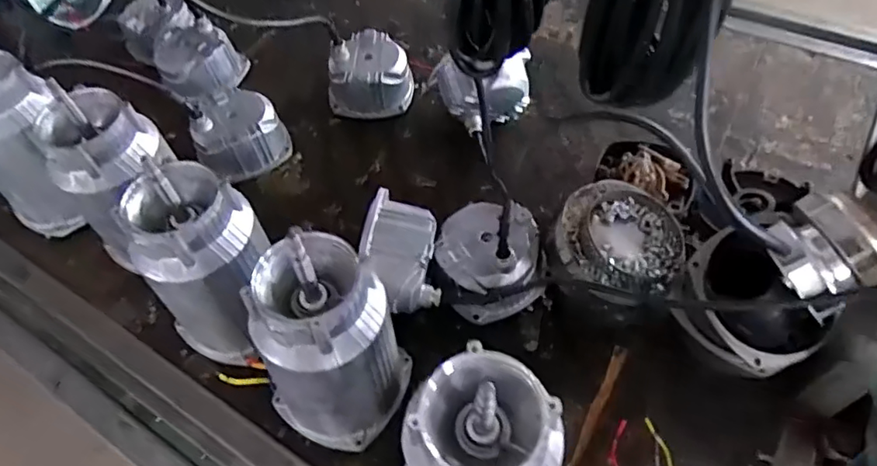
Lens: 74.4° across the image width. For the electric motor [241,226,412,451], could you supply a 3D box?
[{"bbox_3d":[-0.100,0.113,0.546,0.107,0.220,0.119,18,57,15],"label":"electric motor"}]

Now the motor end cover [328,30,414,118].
[{"bbox_3d":[-0.108,-0.248,0.902,0.133,0.081,0.127,6,55,8],"label":"motor end cover"}]

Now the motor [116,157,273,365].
[{"bbox_3d":[-0.241,0.039,0.604,0.114,0.224,0.120,36,63,25],"label":"motor"}]

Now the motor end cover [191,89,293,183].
[{"bbox_3d":[-0.292,-0.145,0.844,0.122,0.073,0.123,-35,60,-20],"label":"motor end cover"}]

